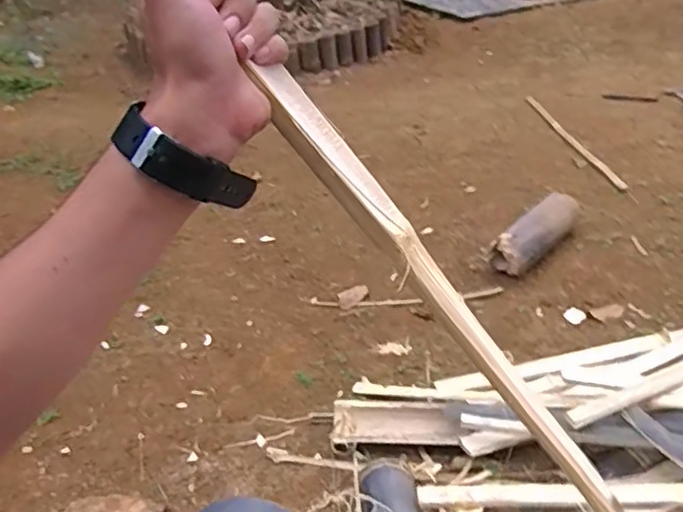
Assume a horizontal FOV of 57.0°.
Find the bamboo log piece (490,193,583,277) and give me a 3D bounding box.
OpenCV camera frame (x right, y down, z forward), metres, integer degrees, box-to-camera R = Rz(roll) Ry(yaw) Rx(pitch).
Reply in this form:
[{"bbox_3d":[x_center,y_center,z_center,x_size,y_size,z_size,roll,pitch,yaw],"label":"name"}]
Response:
[{"bbox_3d":[0.513,-0.062,1.630,0.115,0.109,0.343,21,39,34],"label":"bamboo log piece"}]

